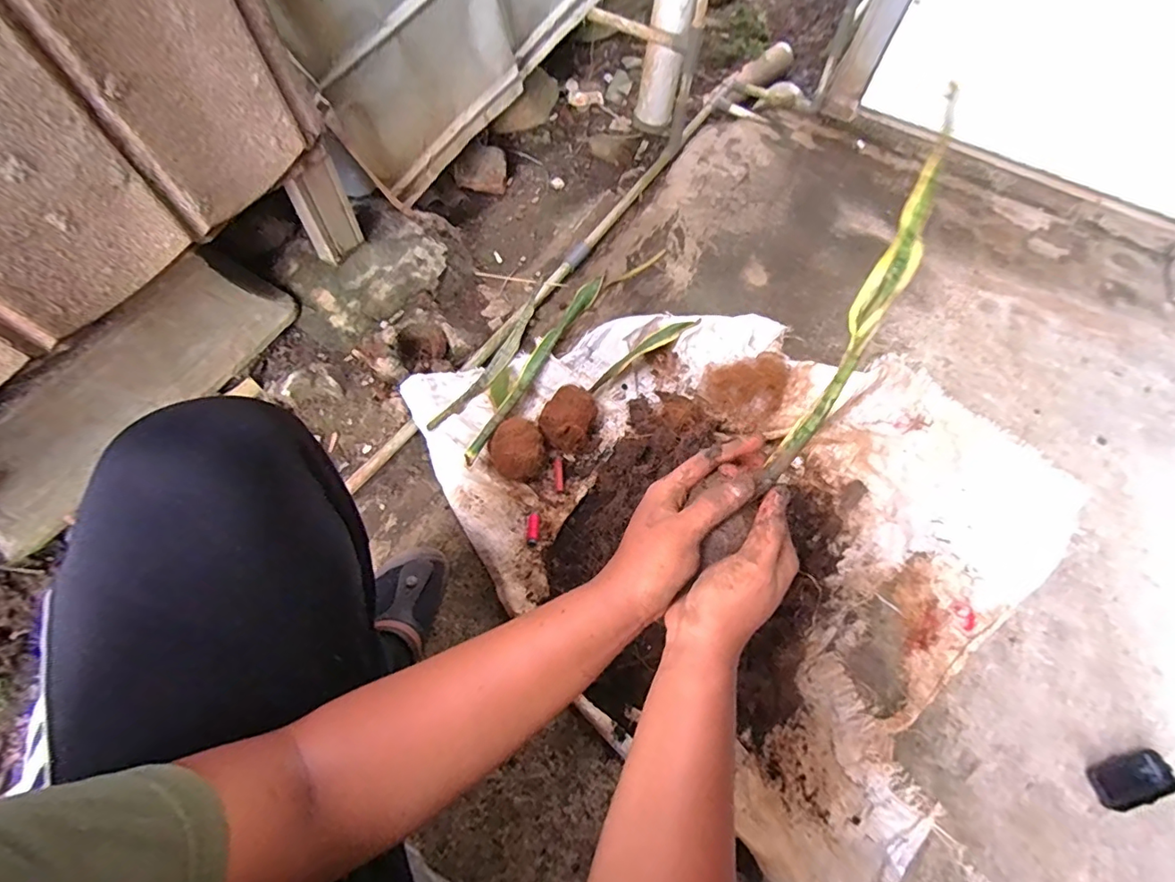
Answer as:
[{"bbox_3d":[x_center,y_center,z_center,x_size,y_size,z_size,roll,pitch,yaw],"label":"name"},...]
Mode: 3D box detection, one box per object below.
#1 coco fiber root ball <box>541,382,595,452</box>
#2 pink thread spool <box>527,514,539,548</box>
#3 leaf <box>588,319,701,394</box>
[{"bbox_3d":[-0.033,-0.036,0.852,0.079,0.065,0.106,17,64,3],"label":"coco fiber root ball"},{"bbox_3d":[-0.081,0.132,0.785,0.018,0.012,0.055,3,47,-2],"label":"pink thread spool"},{"bbox_3d":[0.102,-0.168,0.948,0.270,0.033,0.033,-35,71,-19],"label":"leaf"}]

